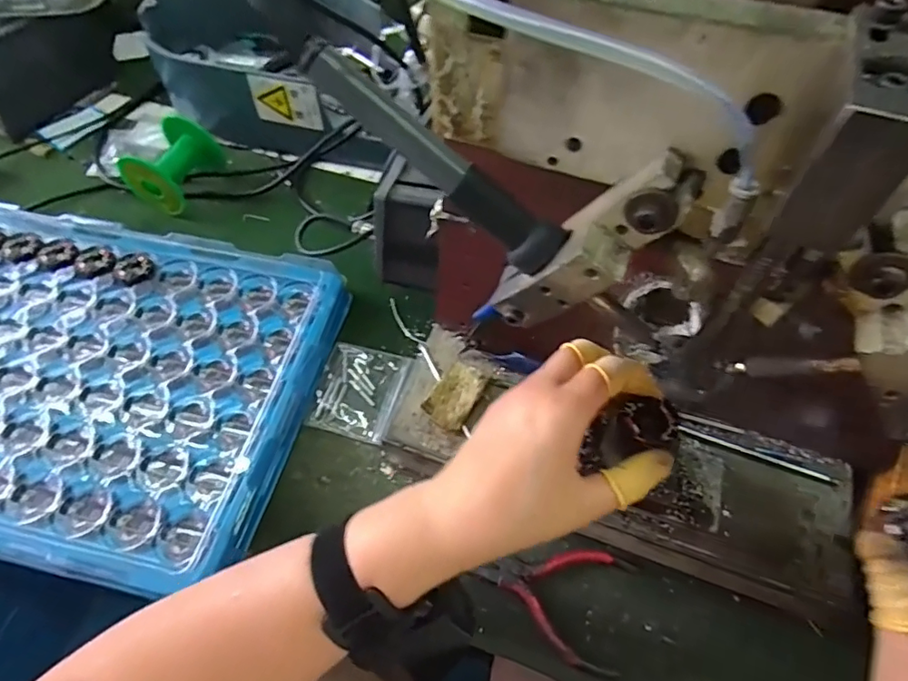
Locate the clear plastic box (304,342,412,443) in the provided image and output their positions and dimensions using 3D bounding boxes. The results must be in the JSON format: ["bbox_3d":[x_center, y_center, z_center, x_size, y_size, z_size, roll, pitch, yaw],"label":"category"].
[{"bbox_3d":[-0.076,0.040,0.437,0.071,0.010,0.079,14,59,8],"label":"clear plastic box"}]

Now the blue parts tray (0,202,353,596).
[{"bbox_3d":[-0.306,0.023,0.435,0.381,0.052,0.276,11,59,7],"label":"blue parts tray"}]

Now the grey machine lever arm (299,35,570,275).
[{"bbox_3d":[-0.006,-0.065,0.194,0.109,0.018,0.013,37,60,-15],"label":"grey machine lever arm"}]

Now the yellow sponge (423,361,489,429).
[{"bbox_3d":[0.002,0.038,0.376,0.030,0.011,0.048,27,62,15],"label":"yellow sponge"}]

